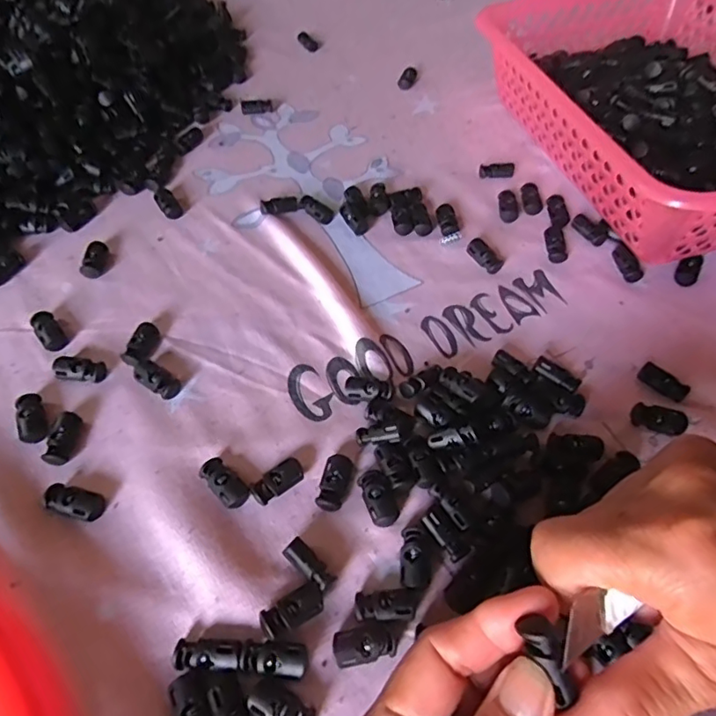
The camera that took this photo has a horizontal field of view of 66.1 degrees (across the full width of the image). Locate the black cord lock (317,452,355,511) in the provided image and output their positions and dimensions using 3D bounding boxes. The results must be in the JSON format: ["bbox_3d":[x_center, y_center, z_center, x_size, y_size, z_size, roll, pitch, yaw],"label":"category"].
[{"bbox_3d":[-0.012,0.064,0.282,0.014,0.006,0.028,15,55,7],"label":"black cord lock"}]

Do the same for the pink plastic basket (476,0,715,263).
[{"bbox_3d":[0.233,-0.193,0.422,0.201,0.105,0.287,-11,55,-11],"label":"pink plastic basket"}]

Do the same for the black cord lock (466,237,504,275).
[{"bbox_3d":[0.090,-0.073,0.389,0.015,0.010,0.029,-30,61,-23],"label":"black cord lock"}]

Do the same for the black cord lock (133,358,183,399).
[{"bbox_3d":[-0.116,0.012,0.317,0.030,0.008,0.014,27,57,16],"label":"black cord lock"}]

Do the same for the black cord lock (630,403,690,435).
[{"bbox_3d":[0.169,0.034,0.307,0.029,0.008,0.013,15,55,7],"label":"black cord lock"}]

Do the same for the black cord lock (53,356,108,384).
[{"bbox_3d":[-0.161,0.006,0.319,0.028,0.008,0.015,5,54,0],"label":"black cord lock"}]

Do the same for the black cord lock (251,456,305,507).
[{"bbox_3d":[-0.041,0.062,0.281,0.027,0.007,0.014,-29,61,-22],"label":"black cord lock"}]

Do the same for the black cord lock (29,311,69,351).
[{"bbox_3d":[-0.188,-0.016,0.334,0.014,0.007,0.029,-33,62,-24],"label":"black cord lock"}]

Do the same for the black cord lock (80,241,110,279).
[{"bbox_3d":[-0.180,-0.068,0.376,0.014,0.008,0.029,3,54,-2],"label":"black cord lock"}]

